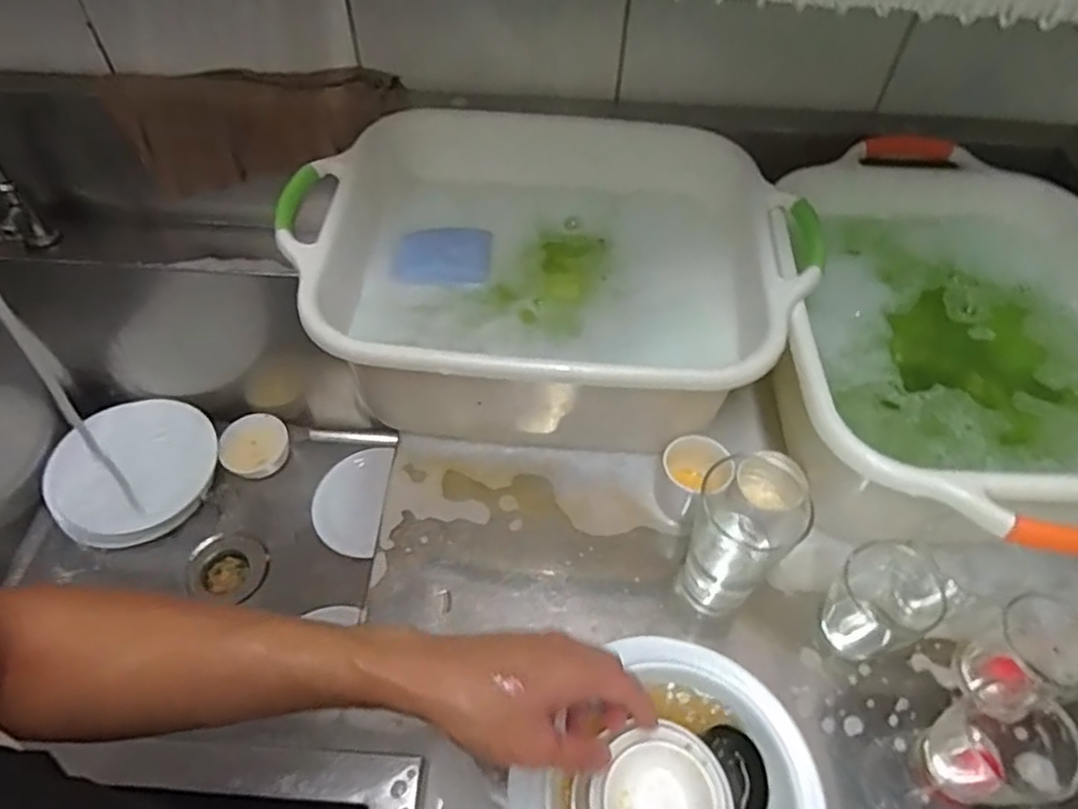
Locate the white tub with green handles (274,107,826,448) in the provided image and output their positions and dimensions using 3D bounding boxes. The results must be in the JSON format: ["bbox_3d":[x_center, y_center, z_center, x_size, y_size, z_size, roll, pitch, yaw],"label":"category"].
[{"bbox_3d":[0.009,-0.137,0.731,0.489,0.170,0.384,3,53,1],"label":"white tub with green handles"}]

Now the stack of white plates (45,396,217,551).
[{"bbox_3d":[-0.619,0.088,1.043,0.222,0.042,0.234,33,60,23],"label":"stack of white plates"}]

